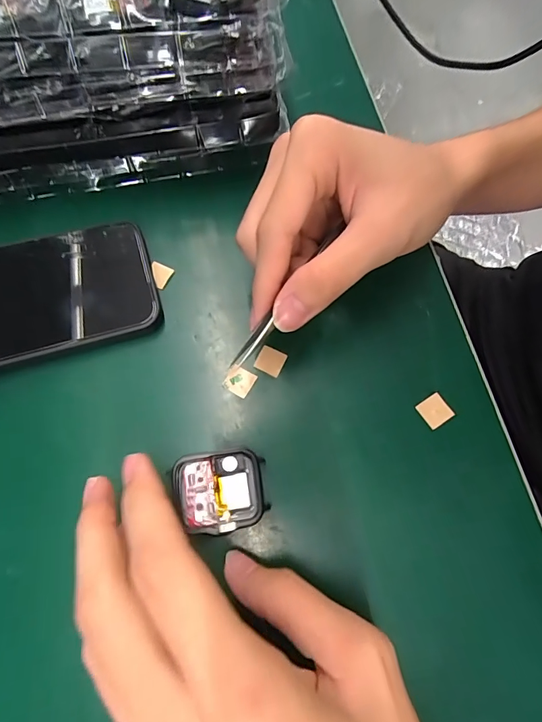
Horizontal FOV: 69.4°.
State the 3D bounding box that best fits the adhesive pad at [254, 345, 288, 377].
[{"bbox_3d":[0.000,0.000,0.226,0.015,0.004,0.015,22,72,8],"label":"adhesive pad"}]

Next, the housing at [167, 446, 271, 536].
[{"bbox_3d":[-0.026,0.064,0.194,0.044,0.007,0.038,-8,71,-3],"label":"housing"}]

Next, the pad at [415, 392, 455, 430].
[{"bbox_3d":[0.091,0.027,0.217,0.015,0.004,0.015,-31,73,-10],"label":"pad"}]

